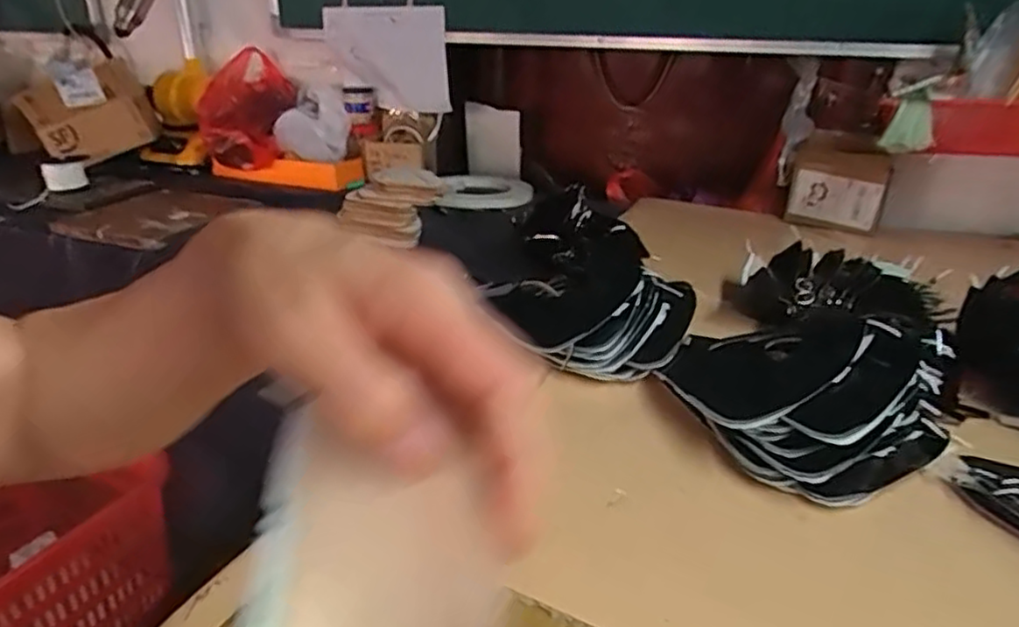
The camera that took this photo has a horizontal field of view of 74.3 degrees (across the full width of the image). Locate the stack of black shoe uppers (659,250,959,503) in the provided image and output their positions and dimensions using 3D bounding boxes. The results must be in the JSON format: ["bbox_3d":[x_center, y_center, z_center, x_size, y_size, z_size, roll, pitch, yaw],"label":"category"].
[{"bbox_3d":[0.290,0.031,0.636,0.227,0.079,0.357,18,29,33],"label":"stack of black shoe uppers"}]

